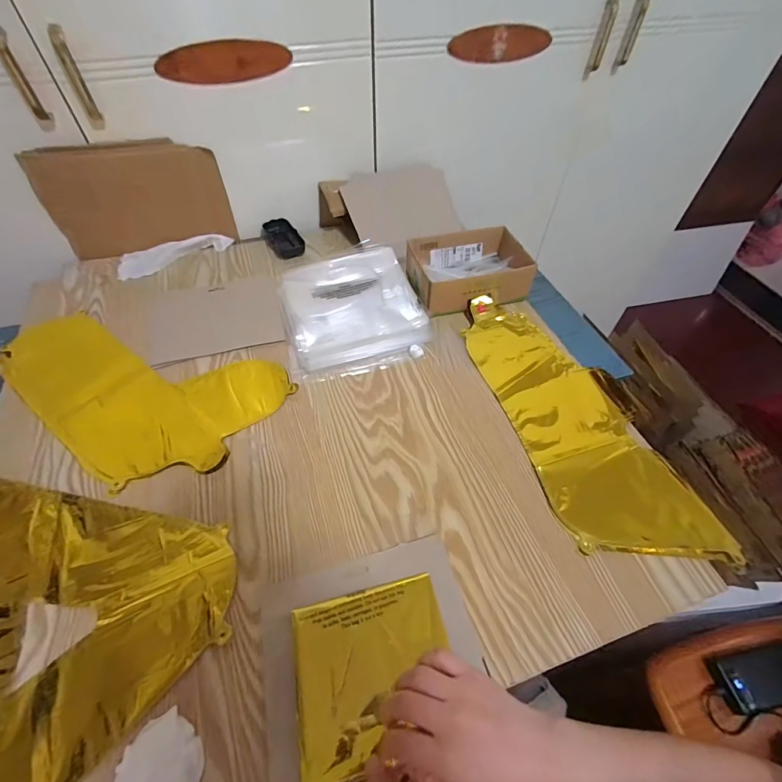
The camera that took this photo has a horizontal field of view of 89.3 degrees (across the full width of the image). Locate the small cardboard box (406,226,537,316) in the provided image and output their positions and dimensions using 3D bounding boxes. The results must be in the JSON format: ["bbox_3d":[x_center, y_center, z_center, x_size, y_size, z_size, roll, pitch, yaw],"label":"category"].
[{"bbox_3d":[0.129,-0.208,0.683,0.181,0.063,0.146,-9,53,-8],"label":"small cardboard box"}]

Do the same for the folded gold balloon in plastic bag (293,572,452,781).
[{"bbox_3d":[-0.014,0.246,0.353,0.138,0.015,0.128,-10,53,-9],"label":"folded gold balloon in plastic bag"}]

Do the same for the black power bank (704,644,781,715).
[{"bbox_3d":[0.576,0.445,0.615,0.128,0.019,0.073,-23,56,13],"label":"black power bank"}]

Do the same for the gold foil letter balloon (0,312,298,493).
[{"bbox_3d":[-0.368,-0.023,0.570,0.413,0.006,0.234,28,57,19],"label":"gold foil letter balloon"}]

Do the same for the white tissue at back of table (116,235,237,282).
[{"bbox_3d":[-0.388,-0.248,0.712,0.194,0.032,0.055,-18,55,-14],"label":"white tissue at back of table"}]

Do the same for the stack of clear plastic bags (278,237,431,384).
[{"bbox_3d":[-0.068,-0.151,0.664,0.216,0.023,0.300,-12,53,-10],"label":"stack of clear plastic bags"}]

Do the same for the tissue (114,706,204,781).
[{"bbox_3d":[-0.195,0.308,0.312,0.085,0.006,0.060,-35,60,-25],"label":"tissue"}]

